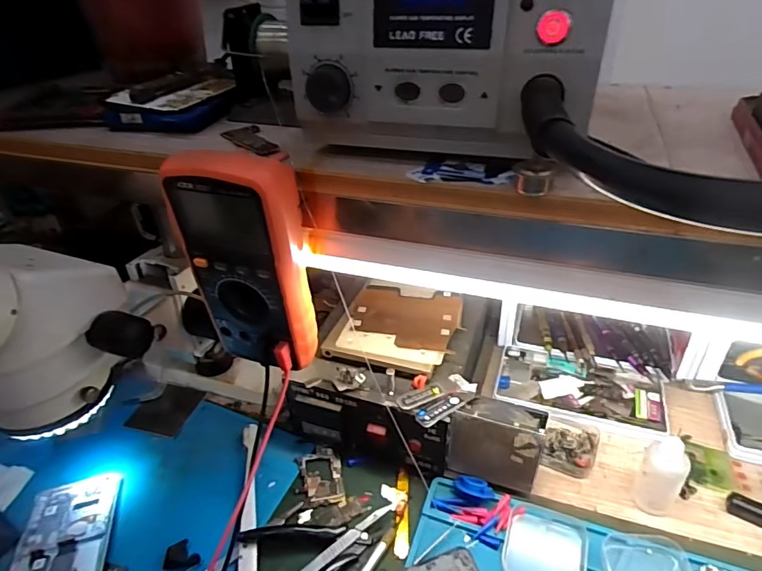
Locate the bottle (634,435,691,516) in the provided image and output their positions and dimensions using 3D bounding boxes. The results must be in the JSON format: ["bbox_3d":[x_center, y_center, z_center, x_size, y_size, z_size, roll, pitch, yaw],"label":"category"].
[{"bbox_3d":[0.244,0.165,0.418,0.033,0.072,0.029,26,44,35],"label":"bottle"}]

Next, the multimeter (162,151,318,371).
[{"bbox_3d":[-0.099,-0.013,0.365,0.089,0.170,0.048,8,36,15],"label":"multimeter"}]

